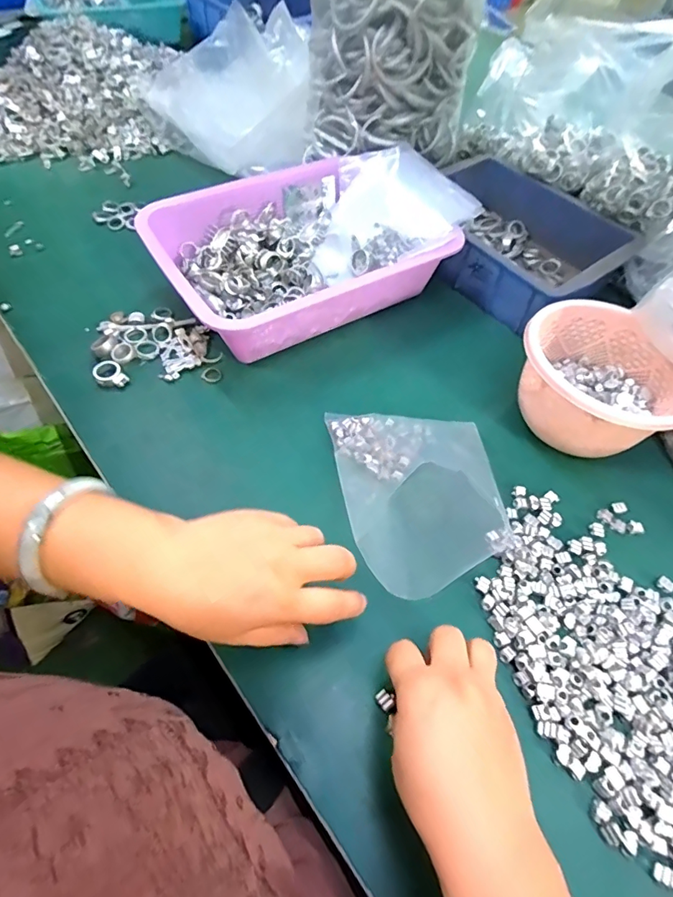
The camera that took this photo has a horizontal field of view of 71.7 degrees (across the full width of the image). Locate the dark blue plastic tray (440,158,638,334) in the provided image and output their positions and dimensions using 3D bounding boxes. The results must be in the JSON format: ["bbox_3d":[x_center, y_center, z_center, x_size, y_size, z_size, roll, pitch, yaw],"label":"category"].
[{"bbox_3d":[0.213,-0.256,0.573,0.245,0.067,0.189,40,63,20],"label":"dark blue plastic tray"}]

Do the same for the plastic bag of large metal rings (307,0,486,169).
[{"bbox_3d":[0.066,-0.497,0.538,0.201,0.246,0.130,11,57,3],"label":"plastic bag of large metal rings"}]

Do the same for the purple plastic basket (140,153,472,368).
[{"bbox_3d":[-0.032,-0.221,0.520,0.307,0.080,0.212,-27,63,-20],"label":"purple plastic basket"}]

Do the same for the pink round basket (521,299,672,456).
[{"bbox_3d":[0.237,-0.057,0.427,0.133,0.081,0.141,2,57,-3],"label":"pink round basket"}]

